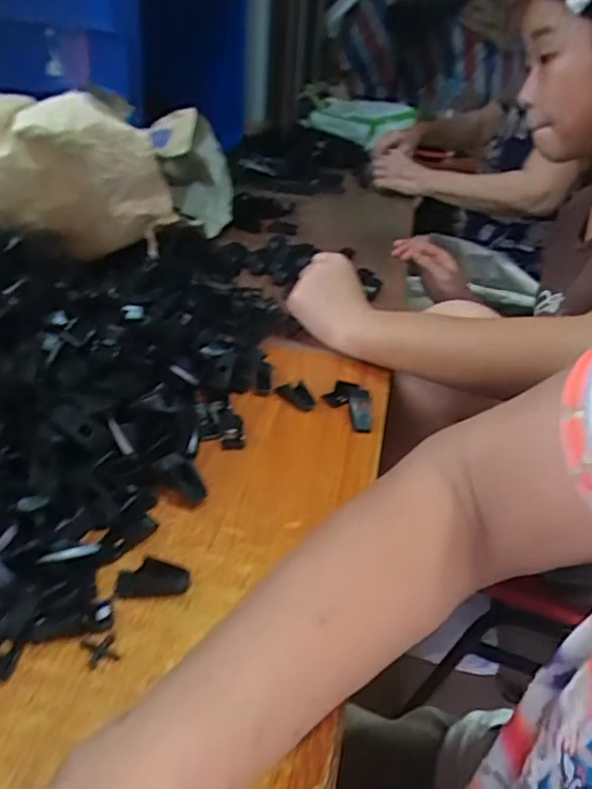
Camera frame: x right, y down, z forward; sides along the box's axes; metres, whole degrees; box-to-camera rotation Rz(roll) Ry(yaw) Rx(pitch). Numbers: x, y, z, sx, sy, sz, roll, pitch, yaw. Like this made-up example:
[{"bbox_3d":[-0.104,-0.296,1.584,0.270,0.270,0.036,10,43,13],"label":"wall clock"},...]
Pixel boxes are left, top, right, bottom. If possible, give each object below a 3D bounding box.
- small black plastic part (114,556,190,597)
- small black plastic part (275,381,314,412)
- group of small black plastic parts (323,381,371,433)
[{"bbox_3d":[-0.083,0.107,0.339,0.041,0.009,0.020,0,33,-9],"label":"small black plastic part"},{"bbox_3d":[0.000,-0.001,0.519,0.018,0.013,0.040,-21,41,-35],"label":"small black plastic part"},{"bbox_3d":[0.045,0.010,0.509,0.039,0.011,0.066,5,32,-1],"label":"group of small black plastic parts"}]

